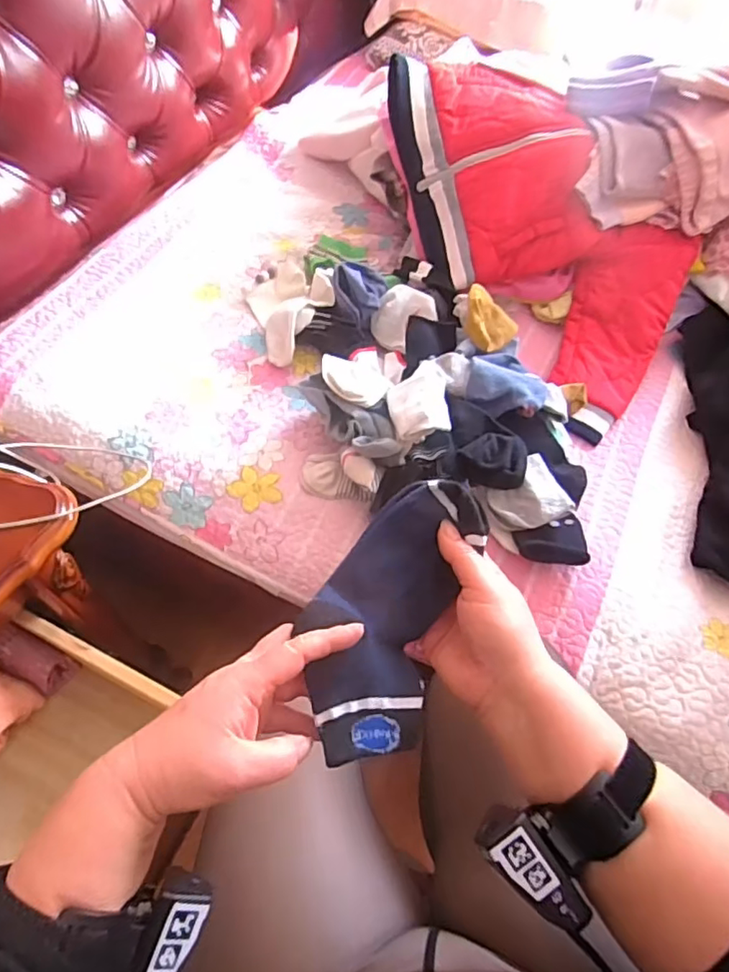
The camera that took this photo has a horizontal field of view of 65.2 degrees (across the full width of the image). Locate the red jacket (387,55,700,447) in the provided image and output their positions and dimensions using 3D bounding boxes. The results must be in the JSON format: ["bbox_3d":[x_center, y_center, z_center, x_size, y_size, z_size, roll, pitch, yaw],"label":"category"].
[{"bbox_3d":[0.222,-0.352,0.782,0.266,0.170,0.532,-40,92,-24],"label":"red jacket"}]

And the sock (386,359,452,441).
[{"bbox_3d":[0.063,-0.105,0.647,0.069,0.056,0.133,8,57,3],"label":"sock"}]

